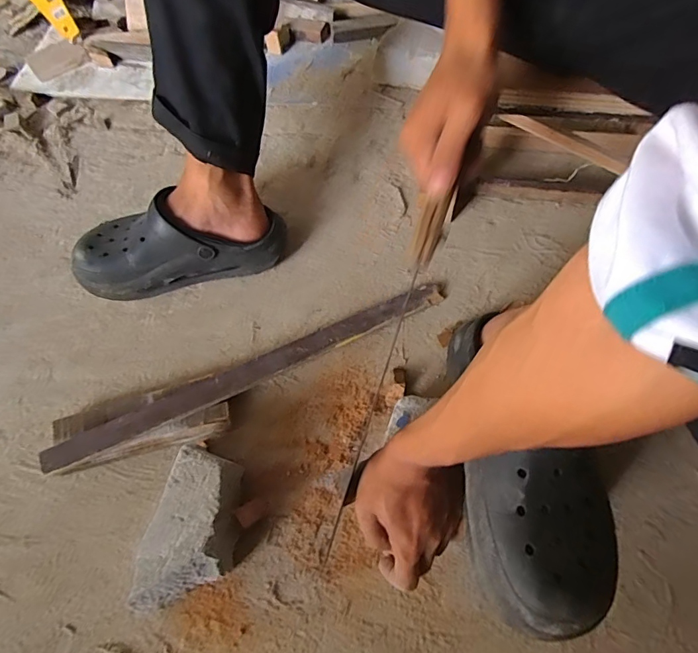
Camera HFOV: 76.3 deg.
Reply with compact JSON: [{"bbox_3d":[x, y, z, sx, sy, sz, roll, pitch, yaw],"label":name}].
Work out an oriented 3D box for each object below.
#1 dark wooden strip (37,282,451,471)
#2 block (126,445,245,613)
[{"bbox_3d":[-0.108,0.049,0.545,0.500,0.013,0.040,-24,69,-12],"label":"dark wooden strip"},{"bbox_3d":[-0.156,0.207,0.460,0.076,0.071,0.153,9,67,7],"label":"block"}]

